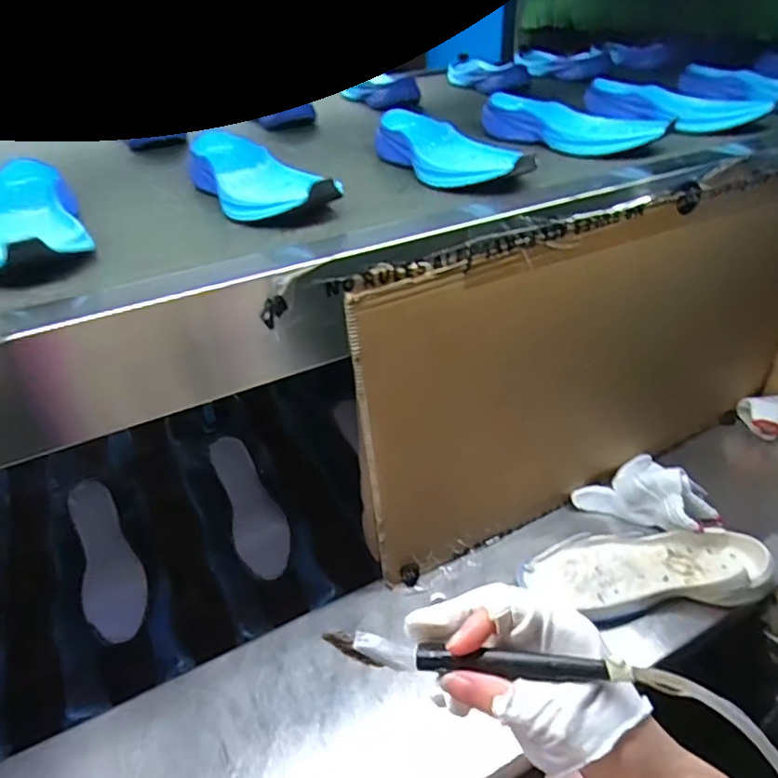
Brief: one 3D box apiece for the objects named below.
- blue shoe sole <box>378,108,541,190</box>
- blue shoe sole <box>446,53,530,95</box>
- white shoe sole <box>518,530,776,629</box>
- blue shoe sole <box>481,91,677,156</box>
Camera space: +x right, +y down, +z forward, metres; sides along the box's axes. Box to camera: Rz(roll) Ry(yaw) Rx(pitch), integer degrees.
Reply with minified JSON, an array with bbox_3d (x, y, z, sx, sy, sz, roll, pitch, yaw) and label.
[{"bbox_3d":[0.060,-0.259,0.640,0.086,0.040,0.240,-16,38,-18],"label":"blue shoe sole"},{"bbox_3d":[0.162,-0.587,1.084,0.079,0.040,0.253,-12,37,-12],"label":"blue shoe sole"},{"bbox_3d":[0.290,0.210,0.673,0.275,0.040,0.102,-3,36,0],"label":"white shoe sole"},{"bbox_3d":[0.213,-0.319,0.706,0.058,0.038,0.232,-28,43,-31],"label":"blue shoe sole"}]

